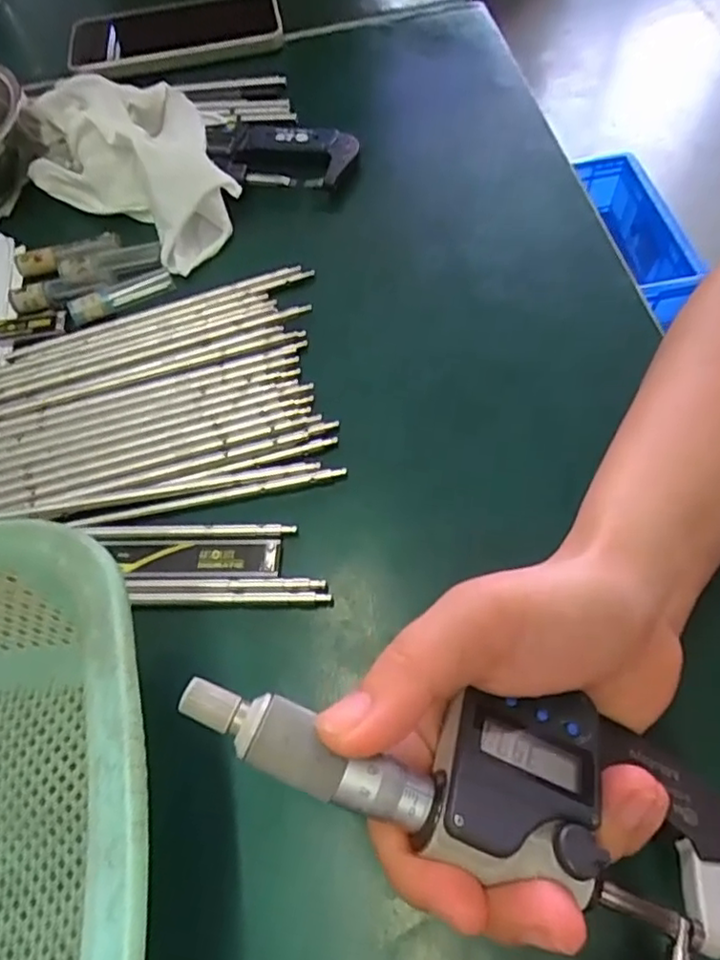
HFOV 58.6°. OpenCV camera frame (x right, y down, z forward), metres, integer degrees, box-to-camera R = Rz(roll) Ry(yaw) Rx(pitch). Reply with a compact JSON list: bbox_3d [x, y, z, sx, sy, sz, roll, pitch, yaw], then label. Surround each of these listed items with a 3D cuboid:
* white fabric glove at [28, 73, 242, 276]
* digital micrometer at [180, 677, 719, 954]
[{"bbox_3d":[-0.141,-0.198,0.384,0.107,0.045,0.177,-24,62,-9],"label":"white fabric glove"},{"bbox_3d":[0.032,0.079,0.170,0.154,0.025,0.049,16,62,-9],"label":"digital micrometer"}]

